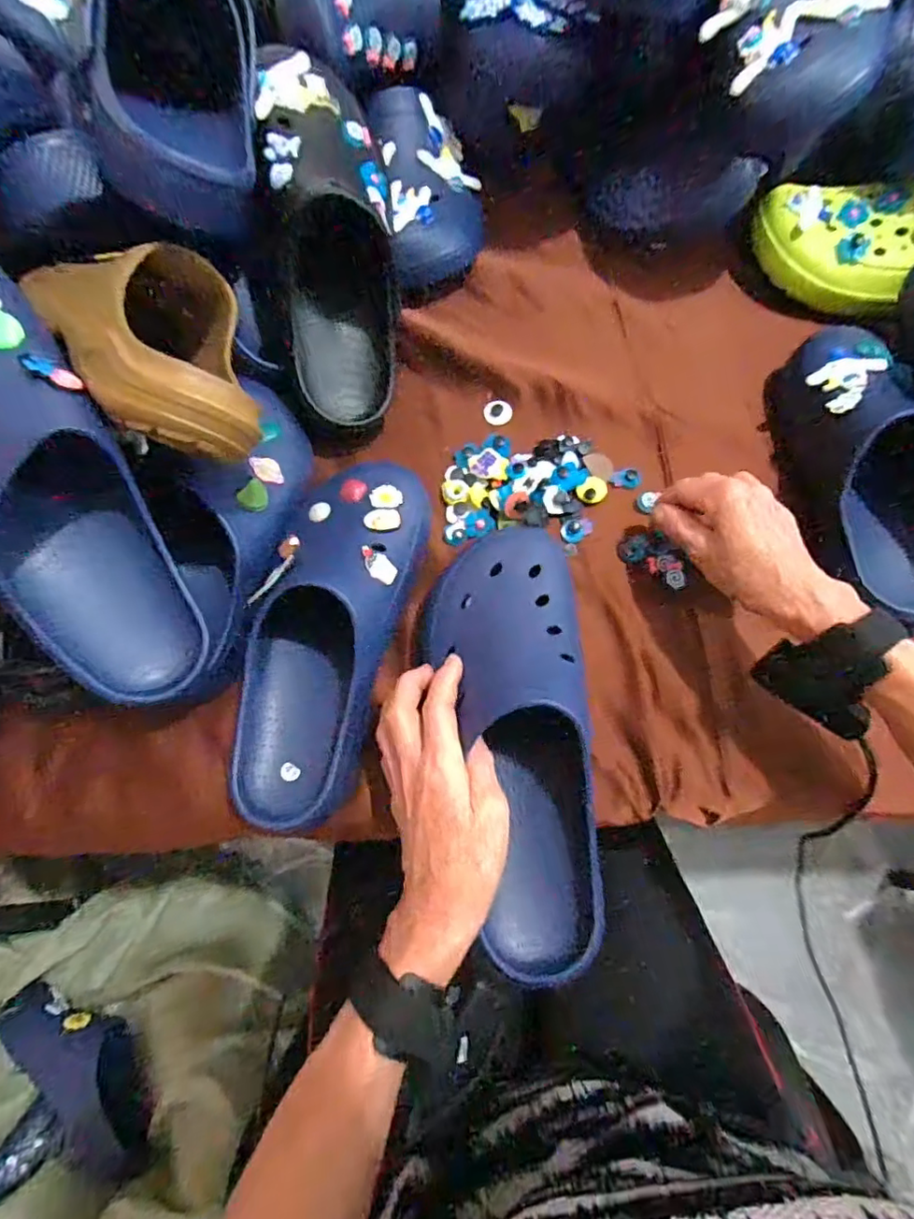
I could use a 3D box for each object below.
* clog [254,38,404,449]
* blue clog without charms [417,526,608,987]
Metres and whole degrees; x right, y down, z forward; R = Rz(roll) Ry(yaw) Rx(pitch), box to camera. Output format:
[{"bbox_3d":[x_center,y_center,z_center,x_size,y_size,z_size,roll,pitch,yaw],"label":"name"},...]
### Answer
[{"bbox_3d":[-0.096,-0.286,0.471,0.089,0.100,0.276,-3,107,2],"label":"clog"},{"bbox_3d":[0.041,0.078,0.369,0.103,0.073,0.286,-8,77,0],"label":"blue clog without charms"}]

